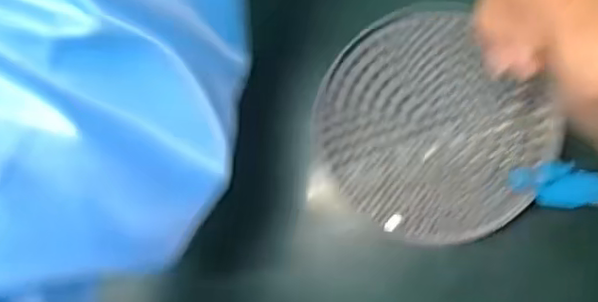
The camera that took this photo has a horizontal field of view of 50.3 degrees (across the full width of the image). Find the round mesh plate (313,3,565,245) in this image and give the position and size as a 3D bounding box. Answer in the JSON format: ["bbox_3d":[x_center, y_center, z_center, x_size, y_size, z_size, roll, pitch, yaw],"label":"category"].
[{"bbox_3d":[0.064,-0.011,0.318,0.105,0.006,0.113,-1,85,8],"label":"round mesh plate"}]

